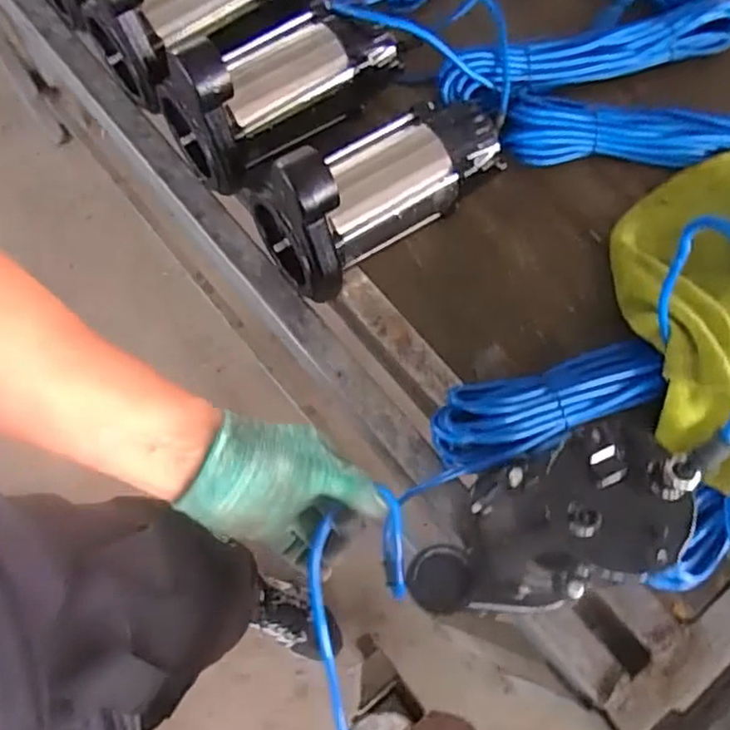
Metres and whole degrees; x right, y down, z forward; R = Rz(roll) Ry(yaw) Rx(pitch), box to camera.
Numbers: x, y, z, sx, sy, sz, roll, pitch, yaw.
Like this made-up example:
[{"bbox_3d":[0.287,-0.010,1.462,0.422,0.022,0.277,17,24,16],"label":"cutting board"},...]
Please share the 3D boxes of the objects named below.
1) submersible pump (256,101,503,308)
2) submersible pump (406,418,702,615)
[{"bbox_3d":[0.016,-0.179,0.623,0.233,0.165,0.110,-36,76,-13],"label":"submersible pump"},{"bbox_3d":[0.110,0.121,0.471,0.131,0.247,0.104,2,71,-1],"label":"submersible pump"}]

